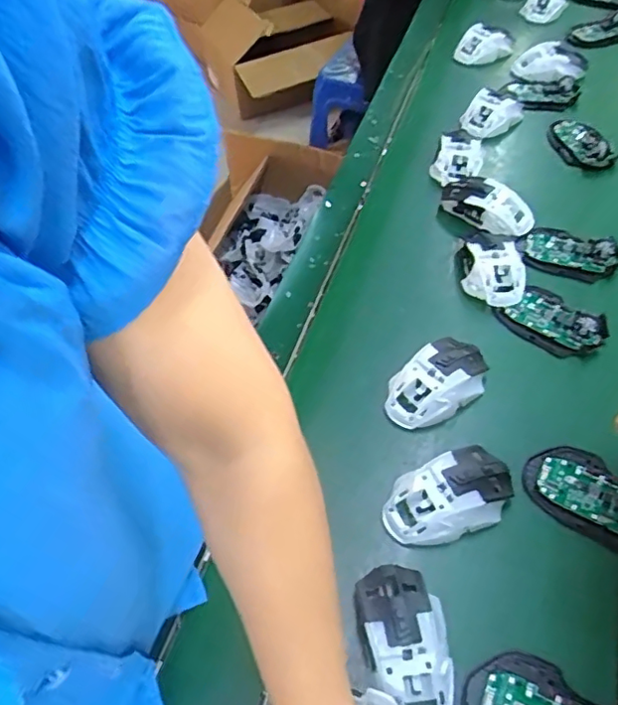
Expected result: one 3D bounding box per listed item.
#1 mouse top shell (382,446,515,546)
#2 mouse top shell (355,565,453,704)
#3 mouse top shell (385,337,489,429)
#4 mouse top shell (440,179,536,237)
[{"bbox_3d":[0.121,0.123,0.494,0.114,0.032,0.064,-26,56,-13],"label":"mouse top shell"},{"bbox_3d":[0.073,0.216,0.429,0.062,0.031,0.114,-10,54,-2],"label":"mouse top shell"},{"bbox_3d":[0.127,0.028,0.568,0.110,0.036,0.067,-36,59,-19],"label":"mouse top shell"},{"bbox_3d":[0.213,-0.179,0.710,0.124,0.039,0.059,33,63,25],"label":"mouse top shell"}]

